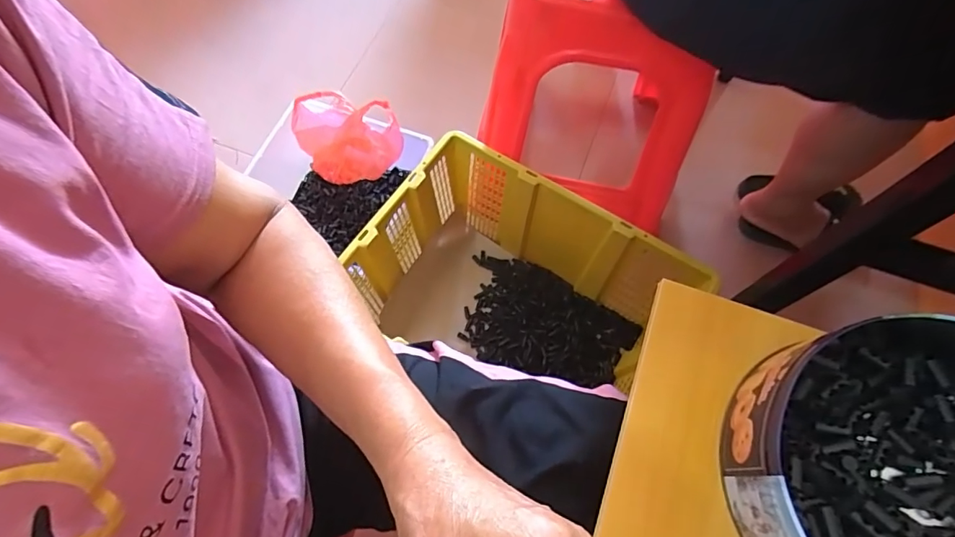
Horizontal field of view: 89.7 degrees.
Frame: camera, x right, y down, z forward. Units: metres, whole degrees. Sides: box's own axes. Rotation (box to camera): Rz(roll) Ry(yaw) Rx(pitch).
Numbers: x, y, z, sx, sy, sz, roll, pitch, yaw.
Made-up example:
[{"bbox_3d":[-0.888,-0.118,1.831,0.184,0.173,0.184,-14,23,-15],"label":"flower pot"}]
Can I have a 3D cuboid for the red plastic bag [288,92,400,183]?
[{"bbox_3d":[-0.255,-0.255,0.965,0.222,0.125,0.128,9,67,4],"label":"red plastic bag"}]

